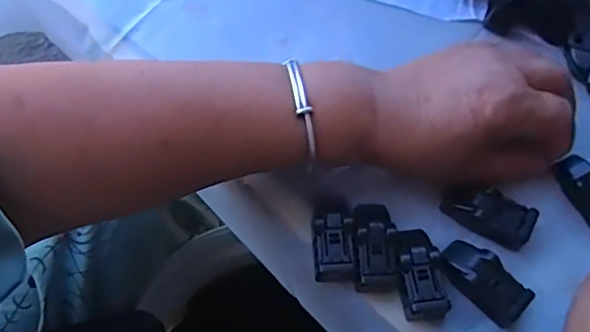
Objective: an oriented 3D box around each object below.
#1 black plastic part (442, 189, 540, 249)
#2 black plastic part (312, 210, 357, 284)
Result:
[{"bbox_3d":[0.110,0.028,0.323,0.049,0.017,0.023,25,71,11],"label":"black plastic part"},{"bbox_3d":[0.022,0.048,0.318,0.022,0.019,0.035,-3,69,0],"label":"black plastic part"}]

